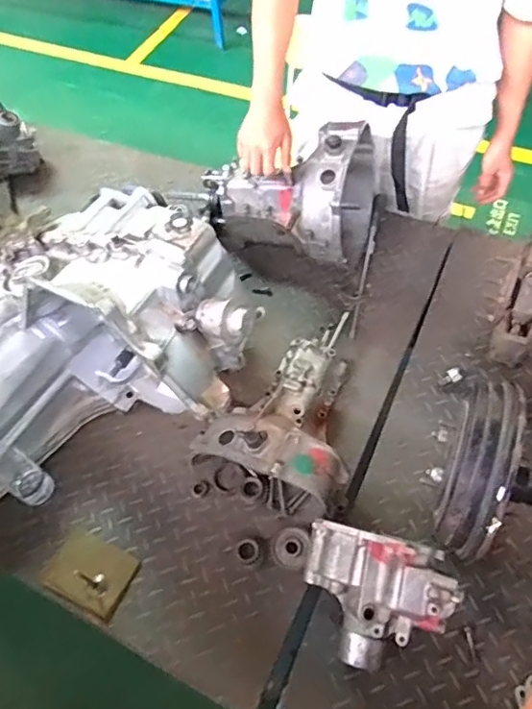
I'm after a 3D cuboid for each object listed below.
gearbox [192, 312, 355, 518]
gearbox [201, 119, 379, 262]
[{"bbox_3d":[0.068,0.074,0.984,0.254,0.152,0.388,20,62,16],"label":"gearbox"},{"bbox_3d":[0.073,-0.384,1.175,0.367,0.241,0.286,30,65,21],"label":"gearbox"}]

